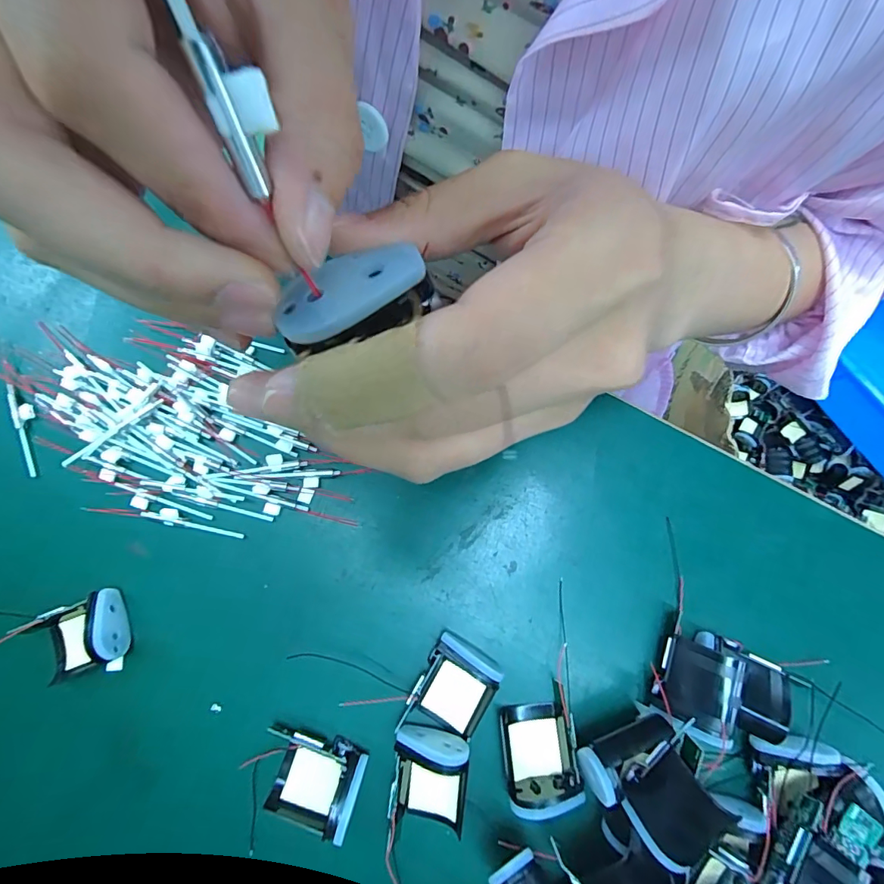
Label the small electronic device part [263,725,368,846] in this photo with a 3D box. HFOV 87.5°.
[{"bbox_3d":[-0.063,0.165,0.224,0.047,0.021,0.036,8,78,1],"label":"small electronic device part"}]

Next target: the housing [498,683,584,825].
[{"bbox_3d":[0.048,0.153,0.227,0.035,0.019,0.047,-3,78,-1],"label":"housing"}]

